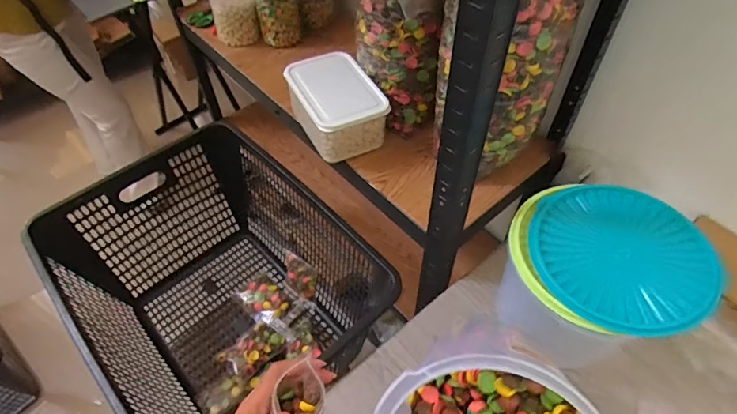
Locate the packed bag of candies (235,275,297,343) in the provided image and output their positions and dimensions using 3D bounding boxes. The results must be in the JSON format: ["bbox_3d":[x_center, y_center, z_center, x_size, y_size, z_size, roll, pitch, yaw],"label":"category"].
[{"bbox_3d":[-0.214,0.221,1.007,0.177,0.035,0.083,28,59,21],"label":"packed bag of candies"}]

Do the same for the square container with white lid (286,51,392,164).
[{"bbox_3d":[-0.058,-0.179,0.799,0.128,0.099,0.184,-23,56,-15],"label":"square container with white lid"}]

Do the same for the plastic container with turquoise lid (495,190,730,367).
[{"bbox_3d":[0.294,0.106,0.621,0.213,0.206,0.199,-1,53,1],"label":"plastic container with turquoise lid"}]

